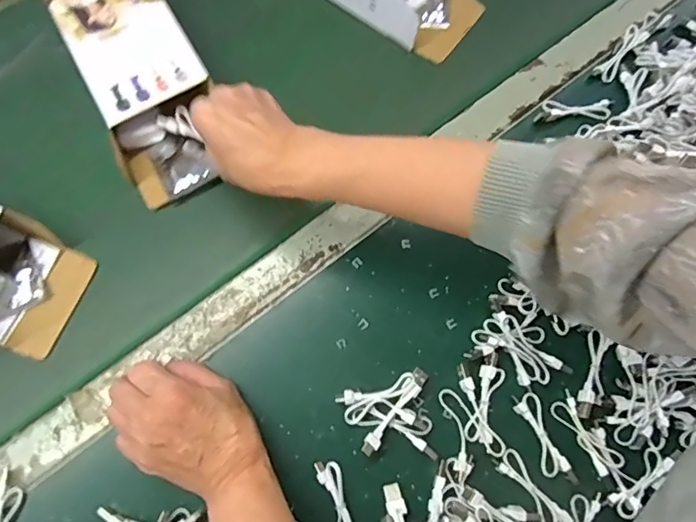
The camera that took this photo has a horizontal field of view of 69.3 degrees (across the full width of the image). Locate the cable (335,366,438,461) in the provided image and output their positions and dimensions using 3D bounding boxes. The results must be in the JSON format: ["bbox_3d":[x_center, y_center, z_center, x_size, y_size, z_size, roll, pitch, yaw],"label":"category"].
[{"bbox_3d":[0.036,0.128,0.401,0.072,0.021,0.065,-16,76,-4],"label":"cable"}]

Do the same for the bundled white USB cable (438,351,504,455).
[{"bbox_3d":[0.102,0.115,0.411,0.052,0.008,0.077,6,76,1],"label":"bundled white USB cable"}]

